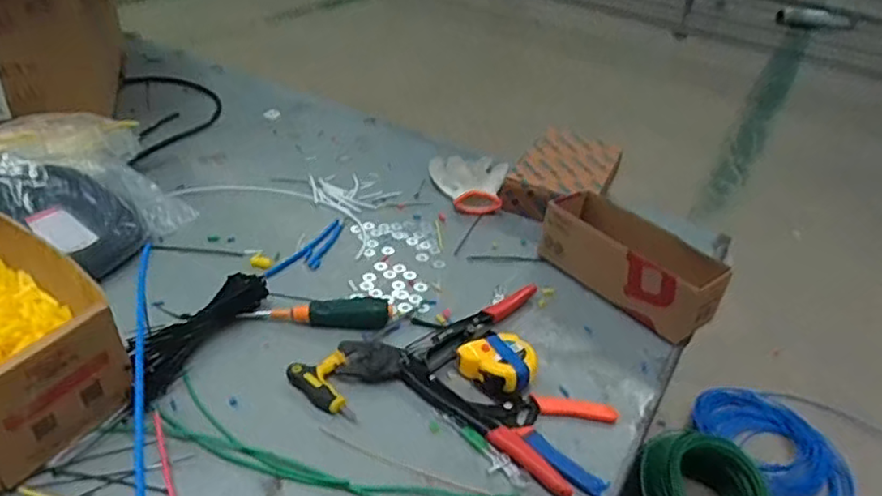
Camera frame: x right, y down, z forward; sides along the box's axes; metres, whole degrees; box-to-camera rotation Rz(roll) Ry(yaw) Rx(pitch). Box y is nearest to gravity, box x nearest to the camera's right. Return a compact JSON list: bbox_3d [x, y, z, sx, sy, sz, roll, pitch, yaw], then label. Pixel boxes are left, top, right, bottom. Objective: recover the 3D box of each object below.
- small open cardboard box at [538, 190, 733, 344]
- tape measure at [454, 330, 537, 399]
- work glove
[{"bbox_3d":[0.241,0.013,0.816,0.090,0.074,0.236,-20,41,-34],"label":"small open cardboard box"},{"bbox_3d":[0.063,0.122,0.681,0.068,0.033,0.067,-23,43,-37],"label":"tape measure"},{"bbox_3d":[0.042,-0.109,1.018,0.119,0.032,0.148,6,33,0],"label":"work glove"}]

